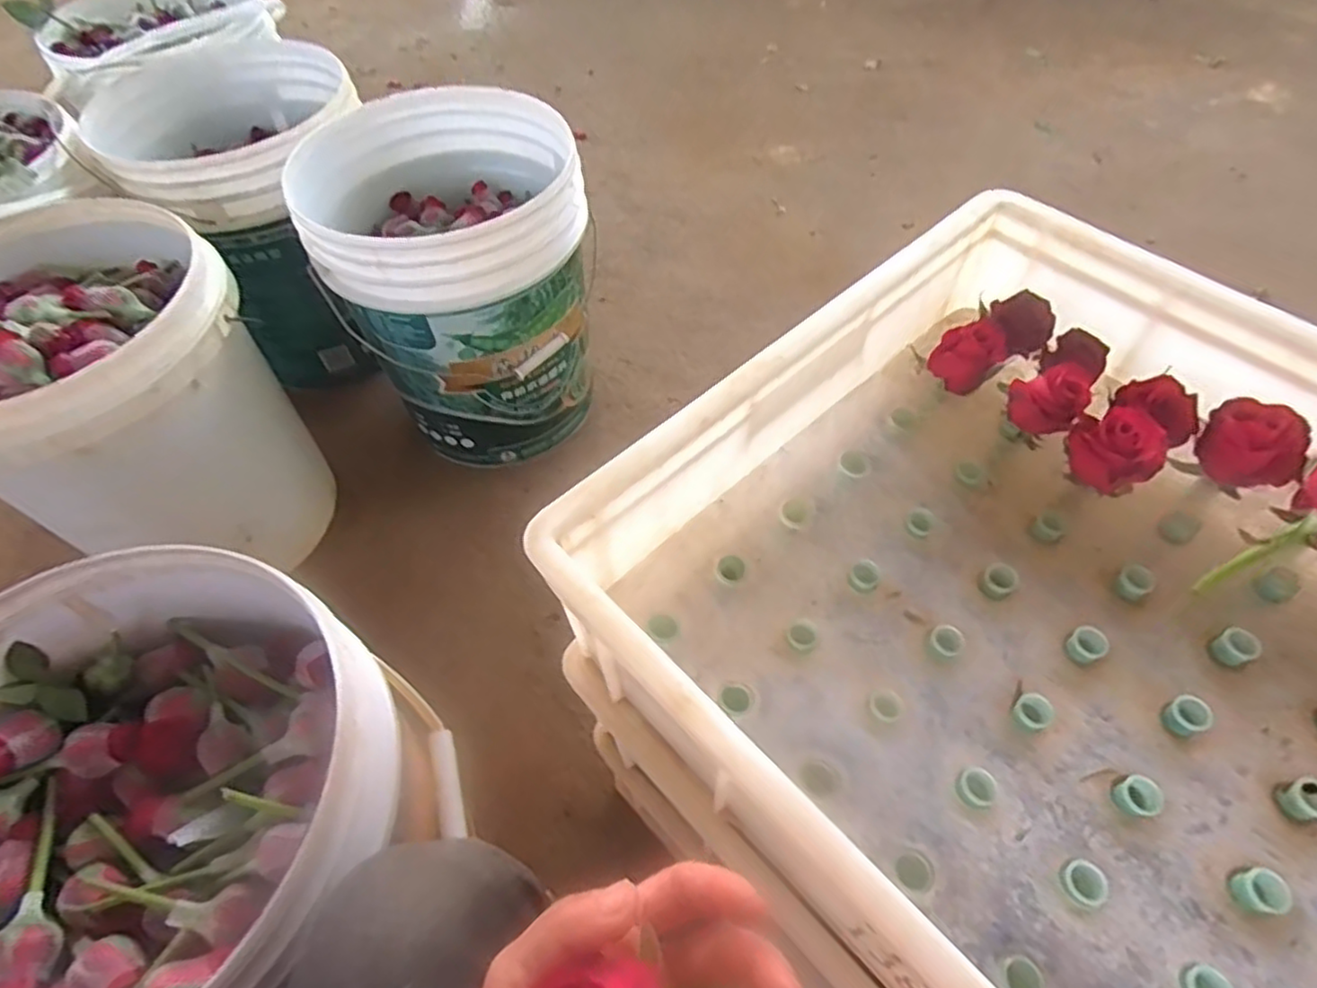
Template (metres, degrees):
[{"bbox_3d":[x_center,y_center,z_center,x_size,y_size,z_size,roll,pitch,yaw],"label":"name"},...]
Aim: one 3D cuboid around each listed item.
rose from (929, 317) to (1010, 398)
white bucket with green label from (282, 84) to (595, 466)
[{"bbox_3d":[0.214,-0.096,0.481,0.042,0.038,0.043,31,62,22],"label":"rose"},{"bbox_3d":[-0.239,-0.269,0.875,0.282,0.322,0.296,-2,55,2],"label":"white bucket with green label"}]

